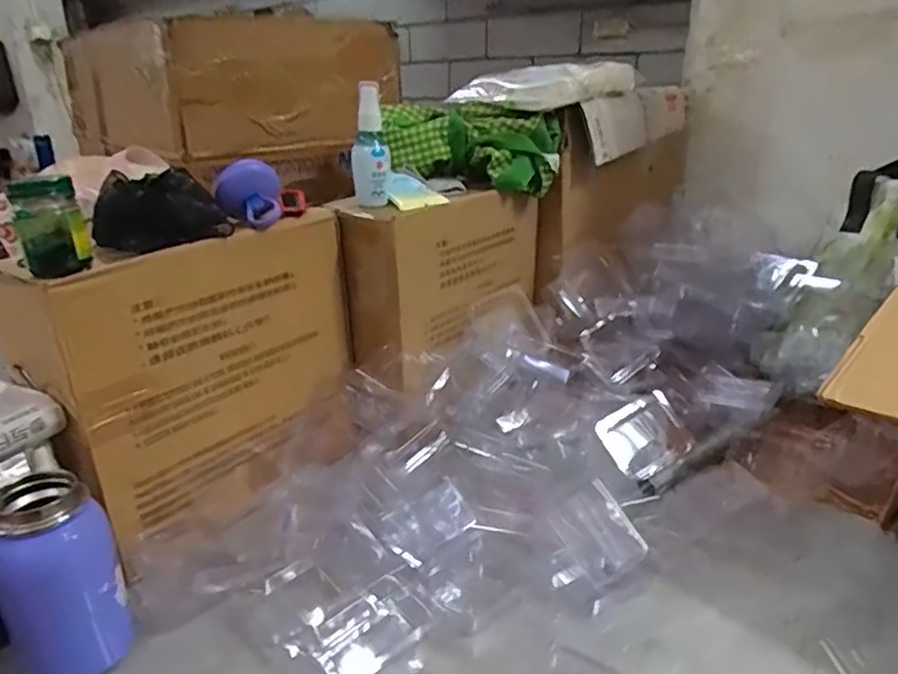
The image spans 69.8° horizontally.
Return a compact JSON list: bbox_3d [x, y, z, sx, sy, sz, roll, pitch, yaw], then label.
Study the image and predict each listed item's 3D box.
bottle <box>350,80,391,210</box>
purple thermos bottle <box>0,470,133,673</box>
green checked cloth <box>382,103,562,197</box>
[{"bbox_3d":[-0.080,-0.192,0.650,0.038,0.118,0.032,-3,22,-7],"label":"bottle"},{"bbox_3d":[-0.274,0.174,0.455,0.075,0.145,0.062,-16,26,-34],"label":"purple thermos bottle"},{"bbox_3d":[0.026,-0.225,0.763,0.202,0.089,0.080,1,22,2],"label":"green checked cloth"}]

